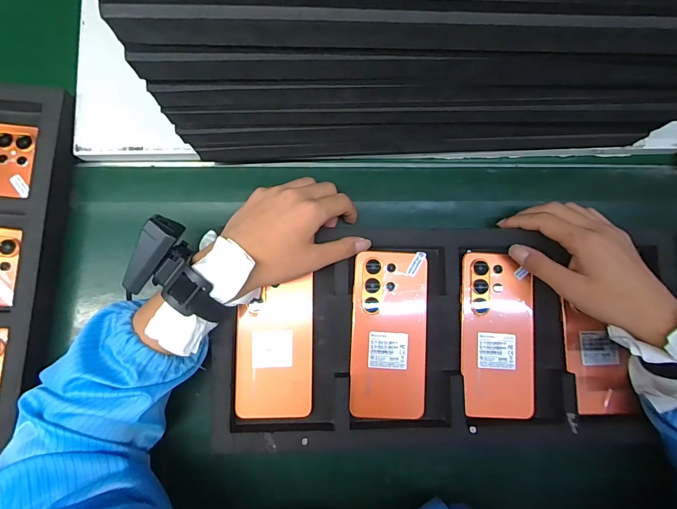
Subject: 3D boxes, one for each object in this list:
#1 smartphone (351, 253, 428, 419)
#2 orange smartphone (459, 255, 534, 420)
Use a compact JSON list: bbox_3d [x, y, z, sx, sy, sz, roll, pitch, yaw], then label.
[{"bbox_3d":[0.053,0.082,0.380,0.078,0.011,0.167,2,83,-2],"label":"smartphone"},{"bbox_3d":[0.169,0.084,0.384,0.077,0.013,0.166,3,83,-2],"label":"orange smartphone"}]

